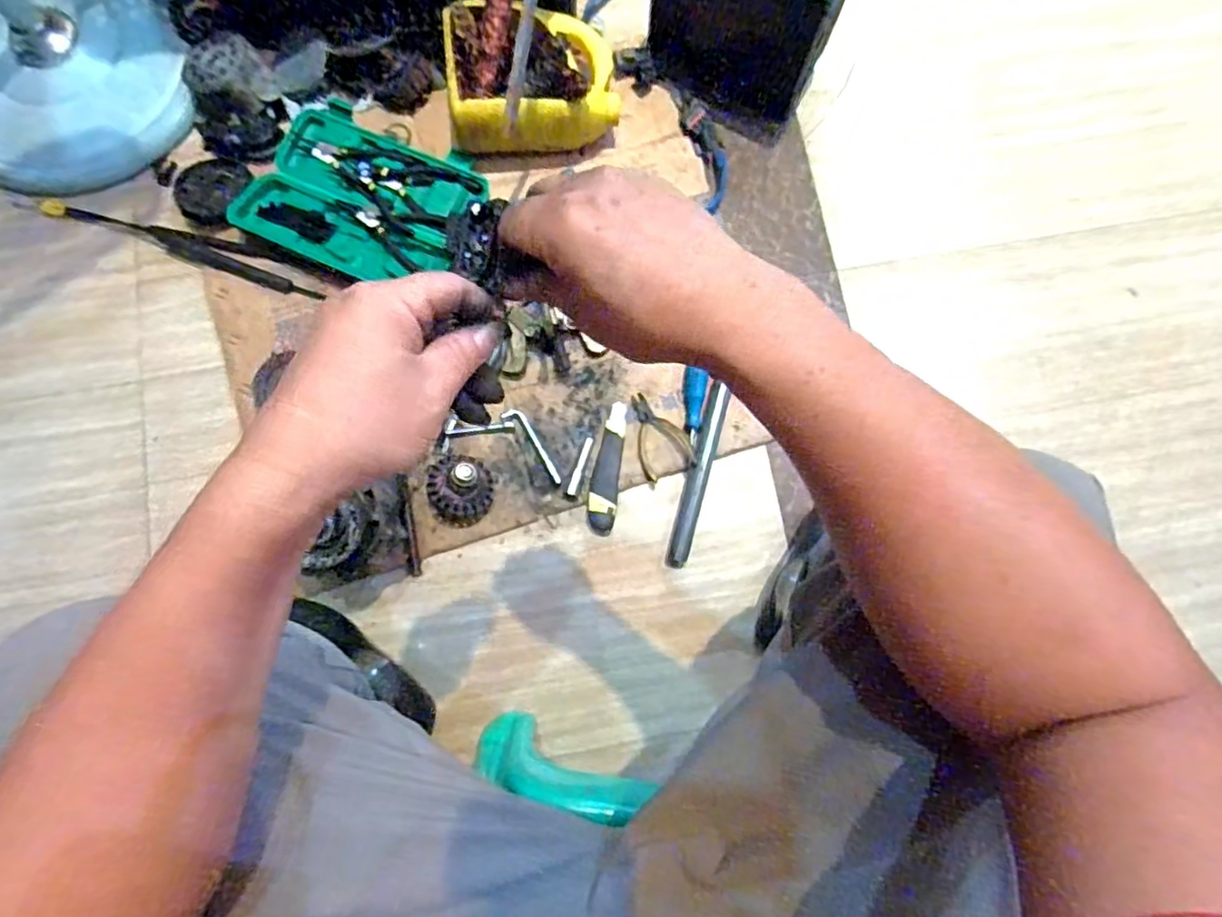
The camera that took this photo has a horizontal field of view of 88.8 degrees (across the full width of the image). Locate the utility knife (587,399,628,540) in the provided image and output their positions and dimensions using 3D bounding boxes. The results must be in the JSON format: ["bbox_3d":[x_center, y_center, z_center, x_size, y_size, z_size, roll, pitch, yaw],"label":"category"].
[{"bbox_3d":[-0.005,0.011,0.804,0.037,0.012,0.170,7,79,1],"label":"utility knife"}]

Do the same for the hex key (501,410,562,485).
[{"bbox_3d":[-0.100,-0.018,0.823,0.021,0.007,0.121,-37,82,-7],"label":"hex key"}]

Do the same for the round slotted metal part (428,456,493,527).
[{"bbox_3d":[-0.188,0.040,0.783,0.071,0.047,0.086,5,79,1],"label":"round slotted metal part"}]

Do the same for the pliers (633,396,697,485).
[{"bbox_3d":[0.057,-0.030,0.818,0.066,0.012,0.114,-25,80,-5],"label":"pliers"}]

